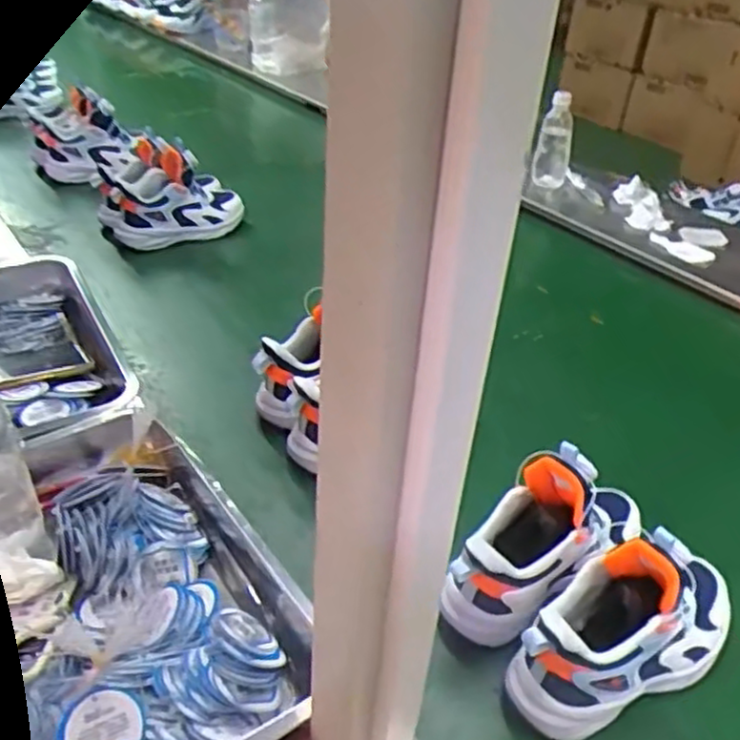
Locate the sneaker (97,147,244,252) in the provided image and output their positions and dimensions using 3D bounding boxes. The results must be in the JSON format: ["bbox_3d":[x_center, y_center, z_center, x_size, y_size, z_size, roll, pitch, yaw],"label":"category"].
[{"bbox_3d":[-0.293,-0.257,1.069,0.204,0.110,0.081,-11,39,-21],"label":"sneaker"}]

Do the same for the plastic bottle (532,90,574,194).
[{"bbox_3d":[0.328,-0.405,1.272,0.062,0.161,0.060,13,37,11],"label":"plastic bottle"}]

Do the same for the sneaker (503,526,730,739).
[{"bbox_3d":[0.200,0.186,0.538,0.208,0.132,0.078,-13,40,-23],"label":"sneaker"}]

